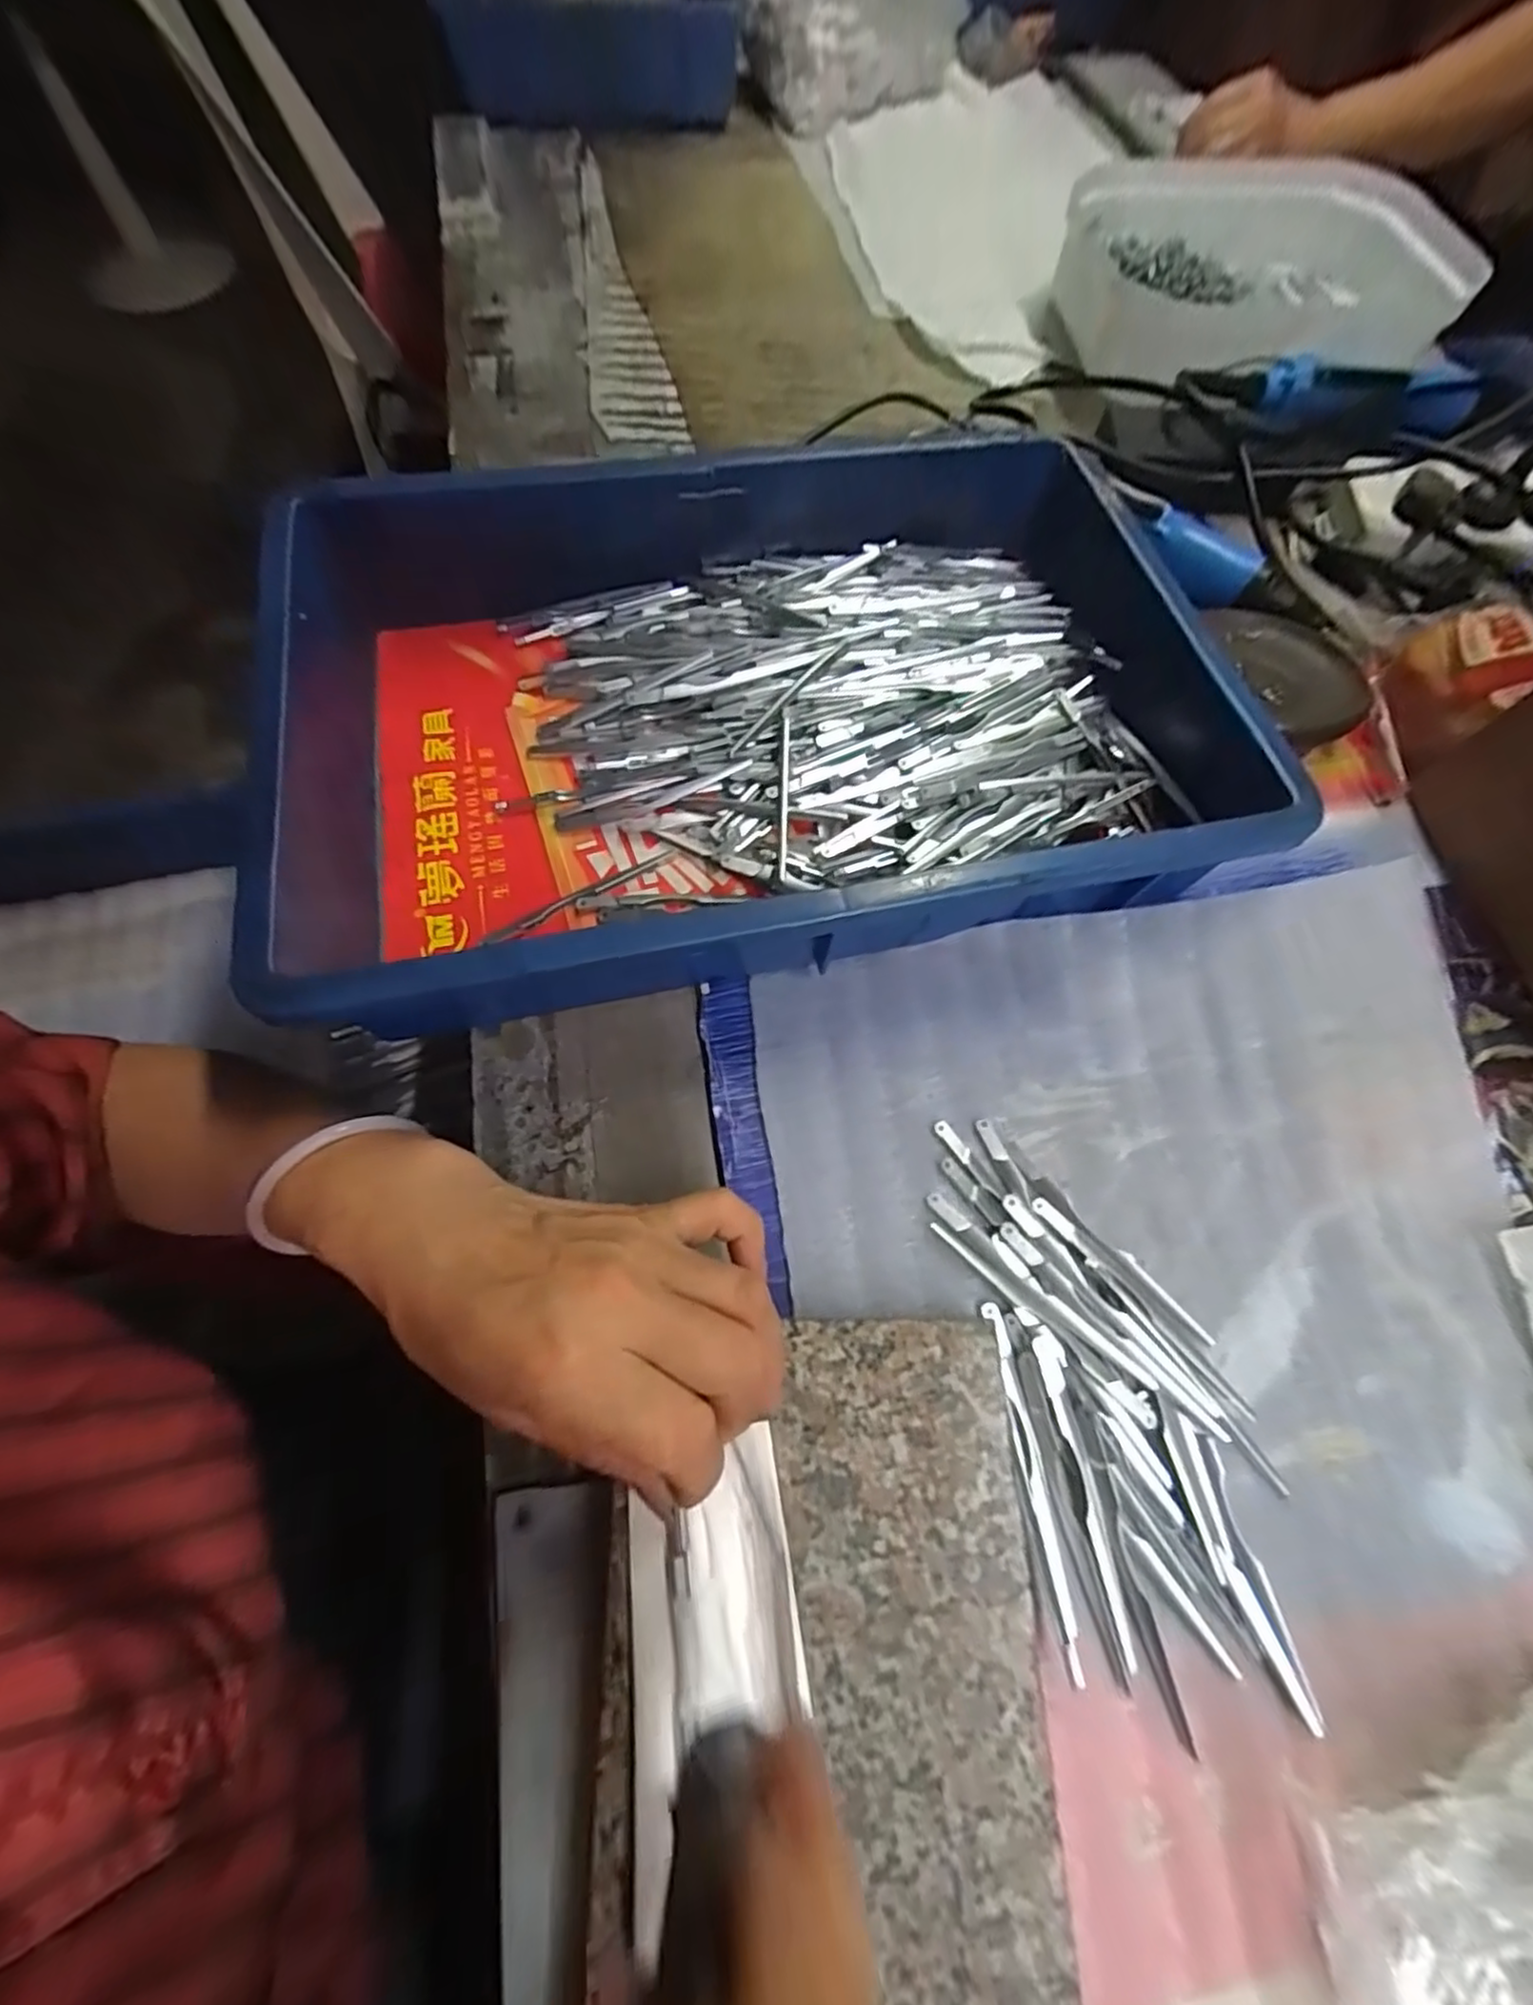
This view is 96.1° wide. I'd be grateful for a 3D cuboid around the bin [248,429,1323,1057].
[{"bbox_3d":[-0.004,-0.151,0.339,0.448,0.078,0.287,-12,68,-6],"label":"bin"}]

